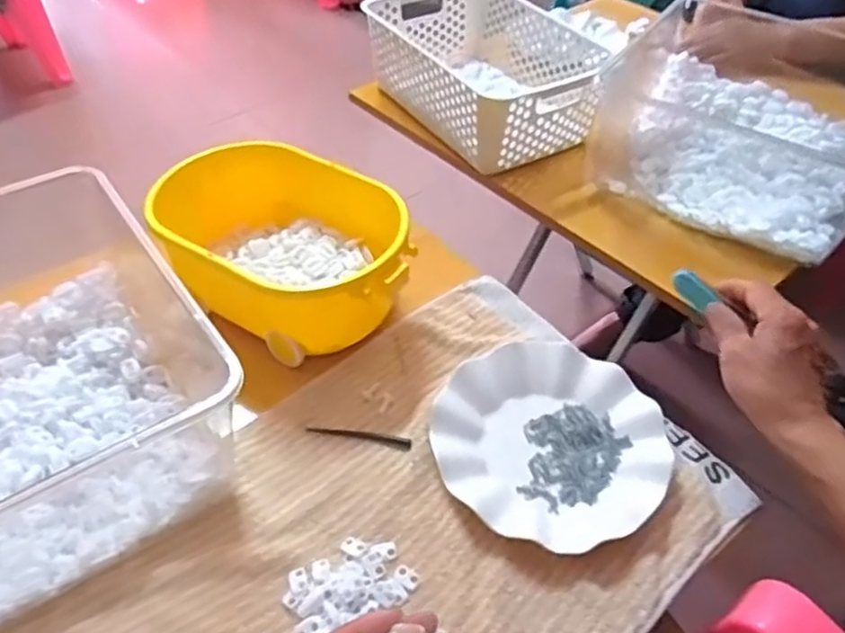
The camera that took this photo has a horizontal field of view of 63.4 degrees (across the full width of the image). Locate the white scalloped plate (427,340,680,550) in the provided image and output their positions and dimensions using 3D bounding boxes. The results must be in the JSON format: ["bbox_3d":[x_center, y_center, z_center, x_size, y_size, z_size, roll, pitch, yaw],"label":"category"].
[{"bbox_3d":[0.105,0.098,0.549,0.183,0.024,0.176,1,46,-1],"label":"white scalloped plate"}]

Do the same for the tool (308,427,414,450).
[{"bbox_3d":[-0.051,0.097,0.554,0.086,0.004,0.010,9,46,6],"label":"tool"}]

